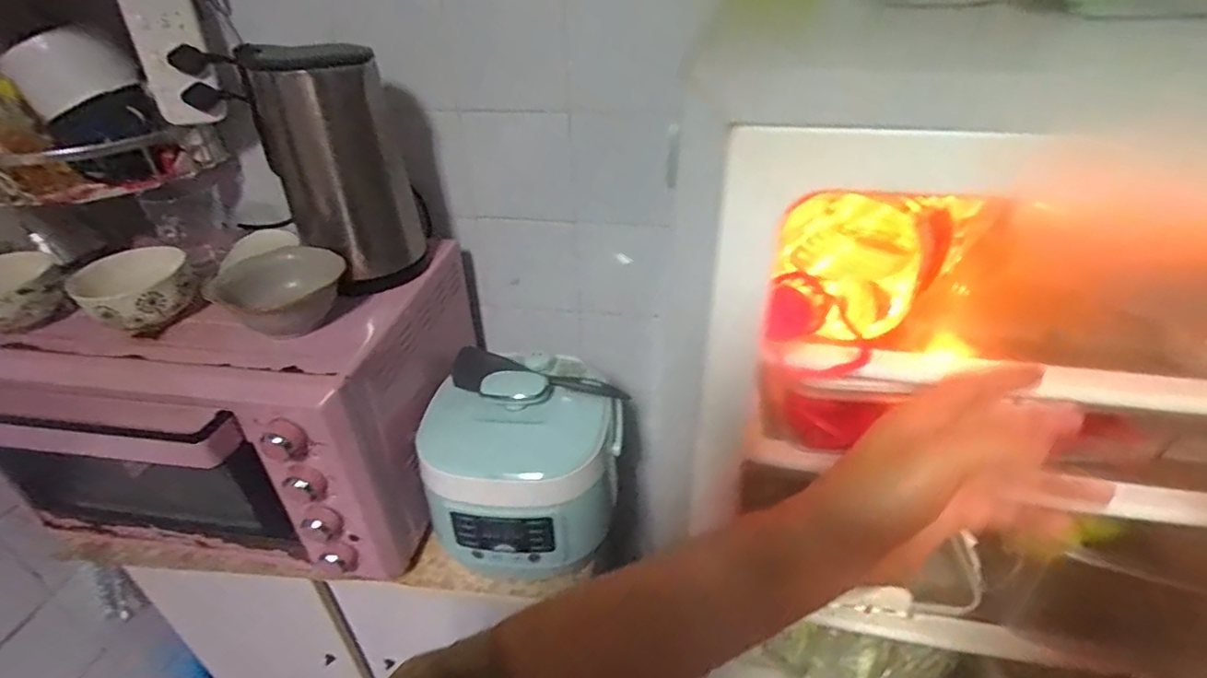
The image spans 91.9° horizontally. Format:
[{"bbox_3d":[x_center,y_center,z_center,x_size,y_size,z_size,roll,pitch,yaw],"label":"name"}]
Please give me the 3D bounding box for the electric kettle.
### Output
[{"bbox_3d":[-0.316,-0.208,0.702,0.159,0.253,0.182,-18,38,-23],"label":"electric kettle"}]

